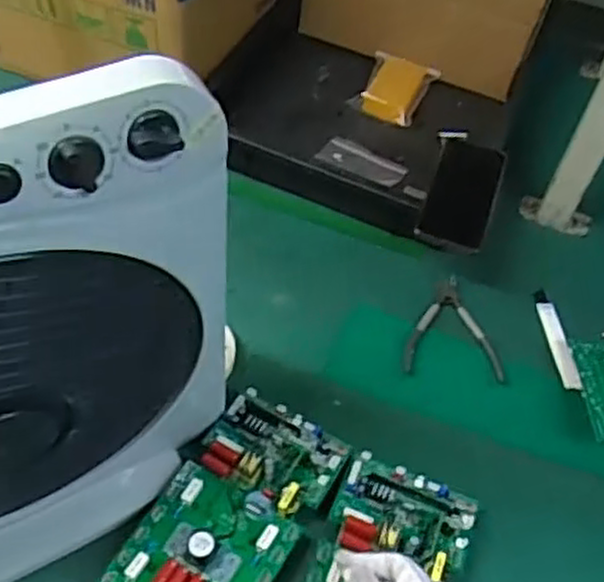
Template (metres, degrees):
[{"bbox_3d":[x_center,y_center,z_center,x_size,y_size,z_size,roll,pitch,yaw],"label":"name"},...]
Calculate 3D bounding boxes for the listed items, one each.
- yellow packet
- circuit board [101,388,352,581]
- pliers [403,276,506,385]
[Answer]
[{"bbox_3d":[0.128,-0.282,1.071,0.090,0.023,0.113,24,55,12],"label":"yellow packet"},{"bbox_3d":[-0.060,0.202,0.682,0.140,0.037,0.224,26,55,13],"label":"circuit board"},{"bbox_3d":[0.164,0.038,0.847,0.106,0.010,0.139,6,53,-1],"label":"pliers"}]

